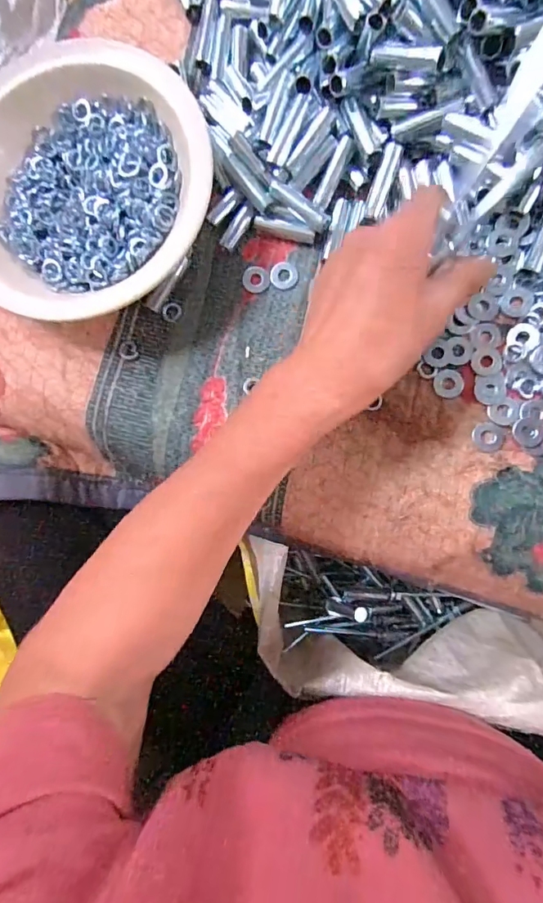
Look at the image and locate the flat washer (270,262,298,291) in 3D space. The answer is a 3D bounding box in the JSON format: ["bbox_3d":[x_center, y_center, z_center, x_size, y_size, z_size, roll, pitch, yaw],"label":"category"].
[{"bbox_3d":[0.008,-0.119,0.316,0.018,0.004,0.019,0,87,8],"label":"flat washer"}]

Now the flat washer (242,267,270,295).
[{"bbox_3d":[-0.011,-0.117,0.318,0.018,0.004,0.019,0,87,8],"label":"flat washer"}]

